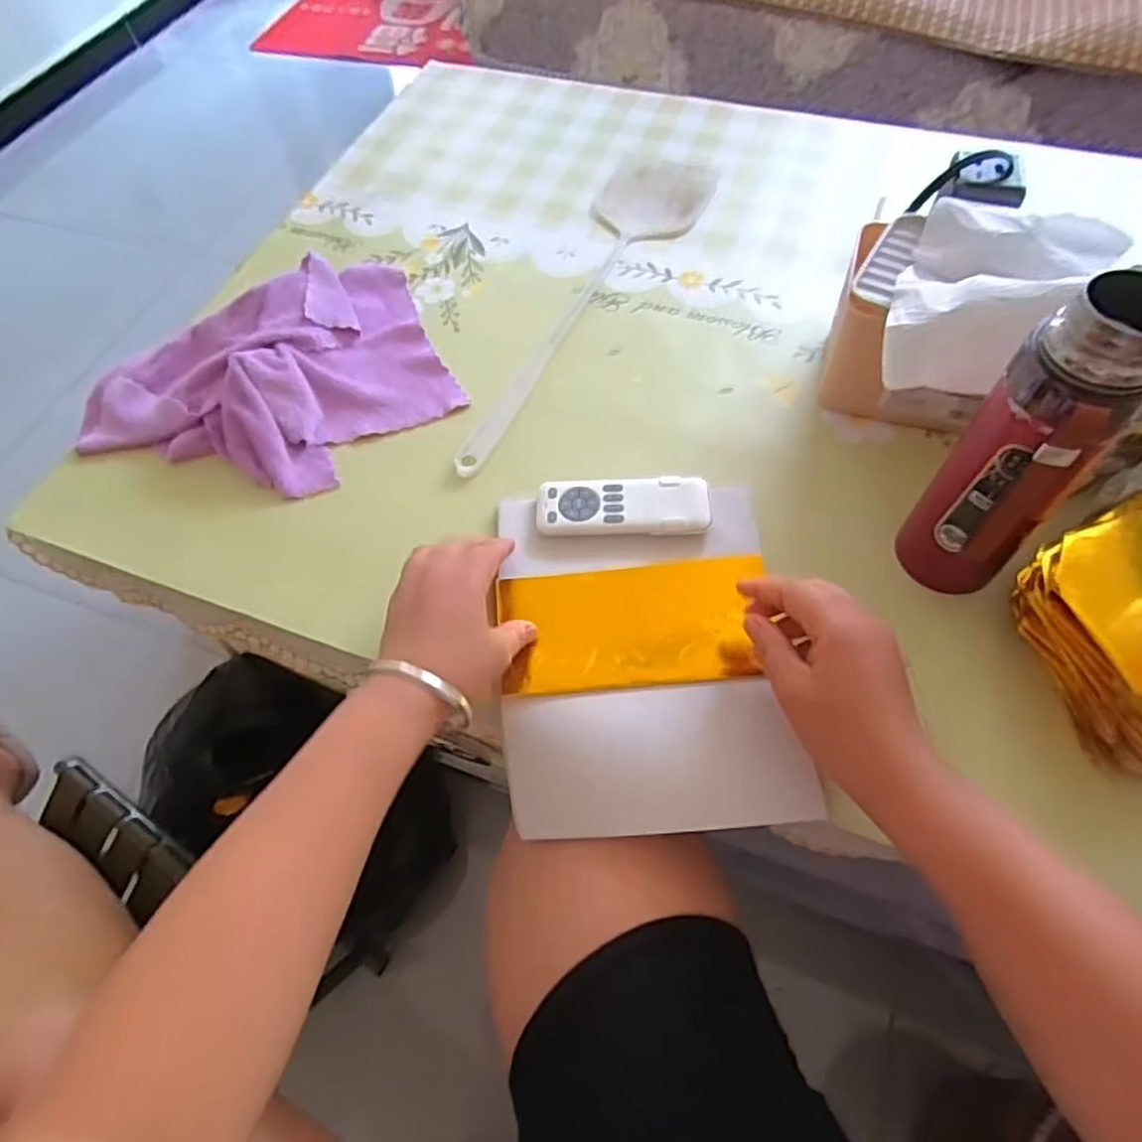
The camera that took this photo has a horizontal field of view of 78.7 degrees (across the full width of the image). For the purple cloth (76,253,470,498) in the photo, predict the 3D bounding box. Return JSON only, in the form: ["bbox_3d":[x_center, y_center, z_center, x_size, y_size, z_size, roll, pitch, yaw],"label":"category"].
[{"bbox_3d":[-0.254,-0.160,0.588,0.308,0.050,0.221,-30,63,-14],"label":"purple cloth"}]

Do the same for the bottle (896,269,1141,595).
[{"bbox_3d":[0.254,-0.061,0.396,0.066,0.206,0.058,38,69,21],"label":"bottle"}]

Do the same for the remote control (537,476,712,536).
[{"bbox_3d":[0.039,-0.047,0.516,0.125,0.014,0.048,0,60,2],"label":"remote control"}]

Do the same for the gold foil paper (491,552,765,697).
[{"bbox_3d":[0.042,0.037,0.476,0.175,0.005,0.089,-6,58,1],"label":"gold foil paper"}]

